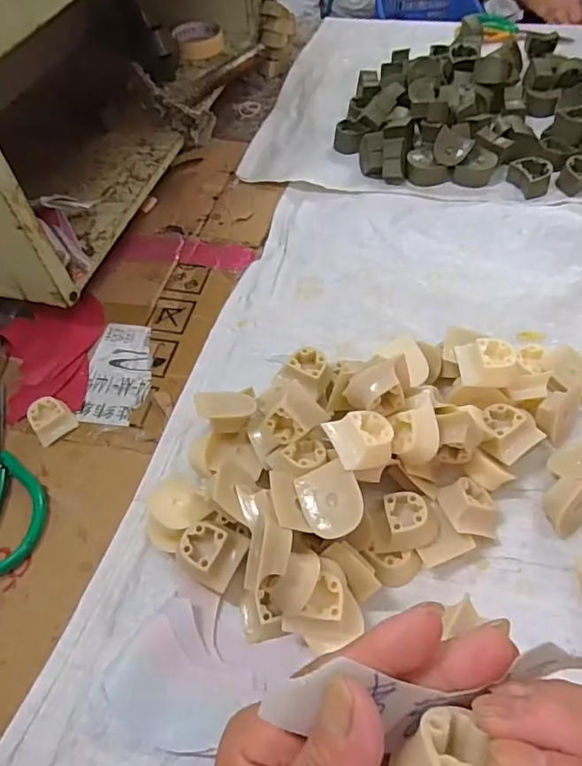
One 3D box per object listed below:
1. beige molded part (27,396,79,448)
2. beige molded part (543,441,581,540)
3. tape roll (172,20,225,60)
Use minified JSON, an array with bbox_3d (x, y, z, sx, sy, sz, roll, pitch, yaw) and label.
[{"bbox_3d":[-0.226,0.032,0.492,0.037,0.016,0.041,-32,57,-17],"label":"beige molded part"},{"bbox_3d":[0.219,0.077,0.404,0.044,0.035,0.082,29,62,24],"label":"beige molded part"},{"bbox_3d":[-0.147,-0.552,0.841,0.074,0.024,0.088,-16,53,-9],"label":"tape roll"}]

